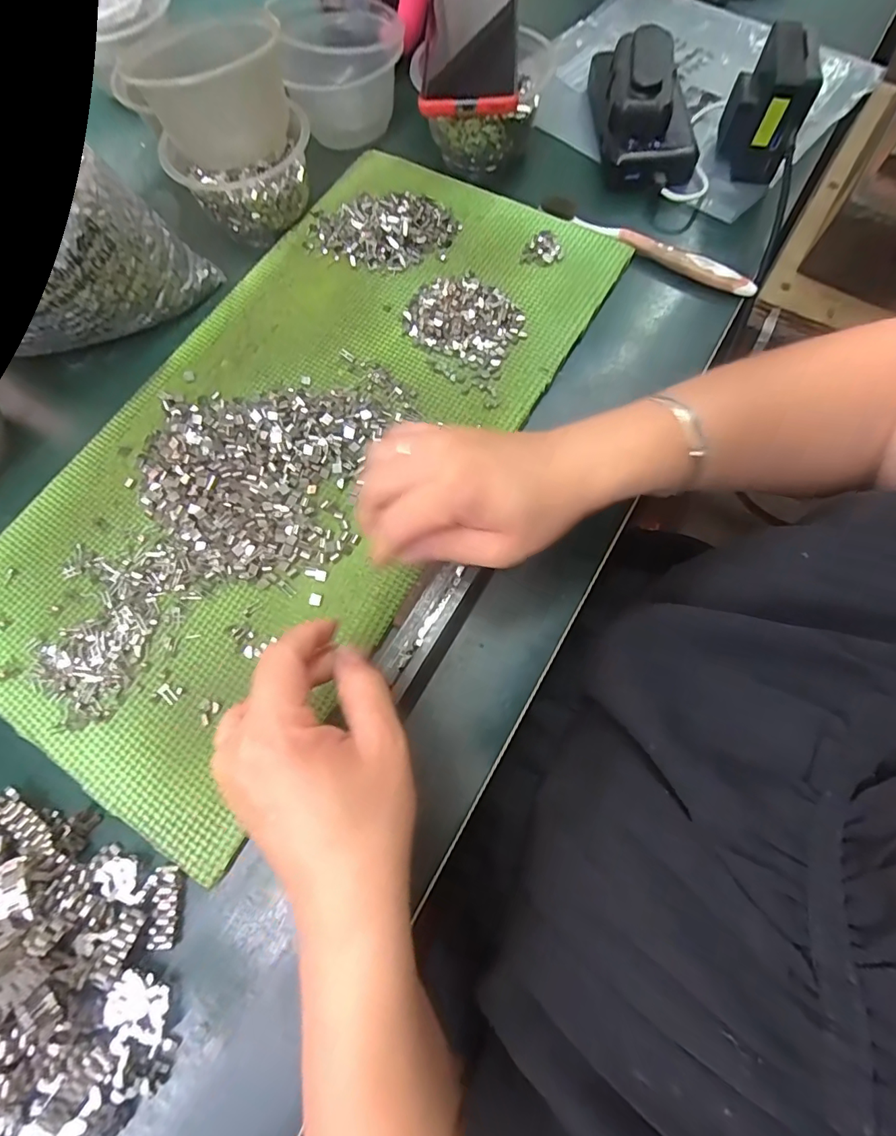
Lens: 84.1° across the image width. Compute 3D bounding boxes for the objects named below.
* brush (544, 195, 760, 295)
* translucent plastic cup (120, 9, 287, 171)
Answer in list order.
[{"bbox_3d":[0.154,-0.257,0.393,0.182,0.012,0.014,33,75,12],"label":"brush"},{"bbox_3d":[-0.182,-0.370,0.378,0.104,0.058,0.117,-34,74,-9],"label":"translucent plastic cup"}]

